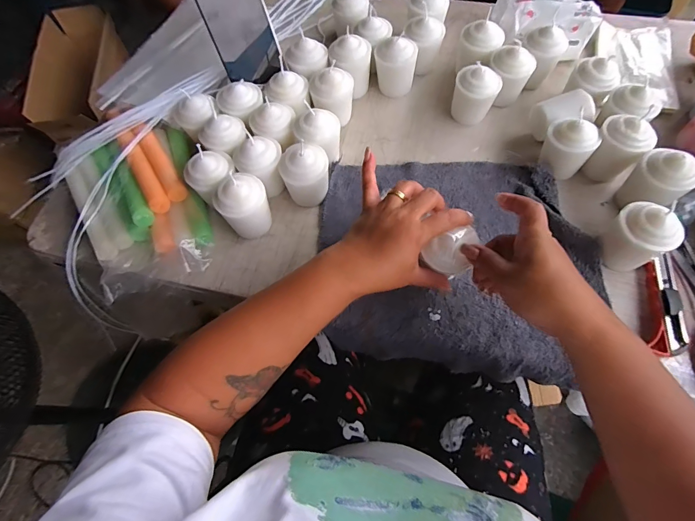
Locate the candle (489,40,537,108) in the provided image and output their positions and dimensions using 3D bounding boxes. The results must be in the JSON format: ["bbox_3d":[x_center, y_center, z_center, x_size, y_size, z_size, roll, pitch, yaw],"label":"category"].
[{"bbox_3d":[0.220,-0.255,0.509,0.059,0.069,0.053,-24,66,-7],"label":"candle"}]

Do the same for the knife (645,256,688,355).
[{"bbox_3d":[0.330,0.044,0.383,0.030,0.017,0.116,16,68,11],"label":"knife"}]

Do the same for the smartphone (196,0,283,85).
[{"bbox_3d":[-0.139,-0.306,0.463,0.075,0.158,0.013,-26,46,-8],"label":"smartphone"}]

